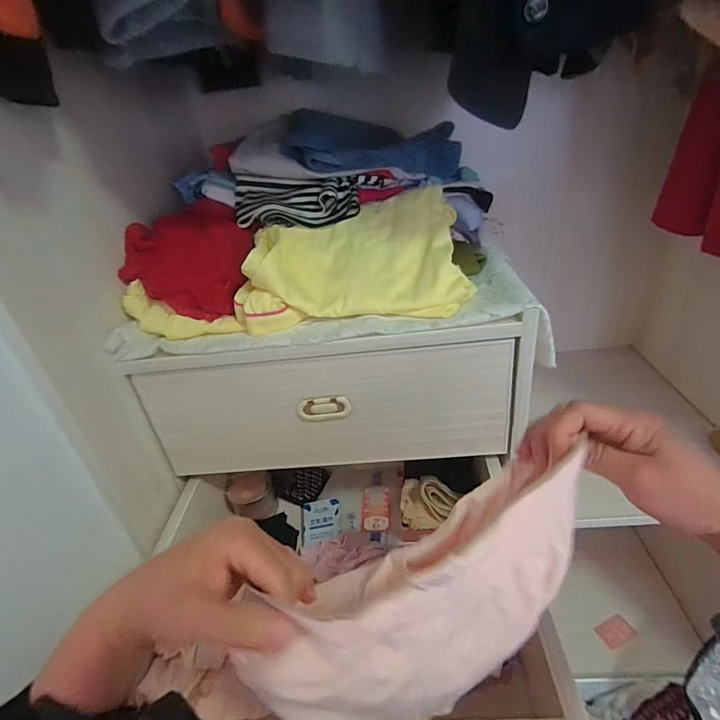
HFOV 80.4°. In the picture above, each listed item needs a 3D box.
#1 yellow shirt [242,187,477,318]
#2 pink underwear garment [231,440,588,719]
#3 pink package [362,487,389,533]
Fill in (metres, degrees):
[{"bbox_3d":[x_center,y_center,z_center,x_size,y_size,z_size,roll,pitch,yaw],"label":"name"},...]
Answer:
[{"bbox_3d":[0.003,-0.135,0.572,0.274,0.099,0.163,-3,32,7],"label":"yellow shirt"},{"bbox_3d":[0.046,0.137,0.249,0.221,0.094,0.067,-30,36,-10],"label":"pink underwear garment"},{"bbox_3d":[0.028,0.261,0.747,0.045,0.010,0.094,-3,32,7],"label":"pink package"}]

